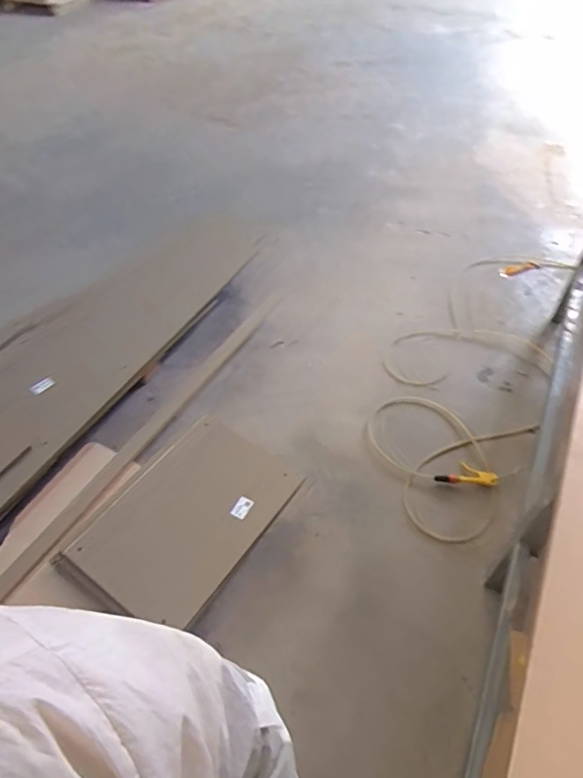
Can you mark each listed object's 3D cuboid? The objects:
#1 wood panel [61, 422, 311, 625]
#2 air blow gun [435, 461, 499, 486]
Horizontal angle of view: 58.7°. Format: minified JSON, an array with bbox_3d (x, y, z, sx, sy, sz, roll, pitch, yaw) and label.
[{"bbox_3d":[-0.286,0.350,1.439,0.389,0.030,0.562,29,57,22],"label":"wood panel"},{"bbox_3d":[0.576,0.278,1.712,0.200,0.031,0.081,4,51,3],"label":"air blow gun"}]

